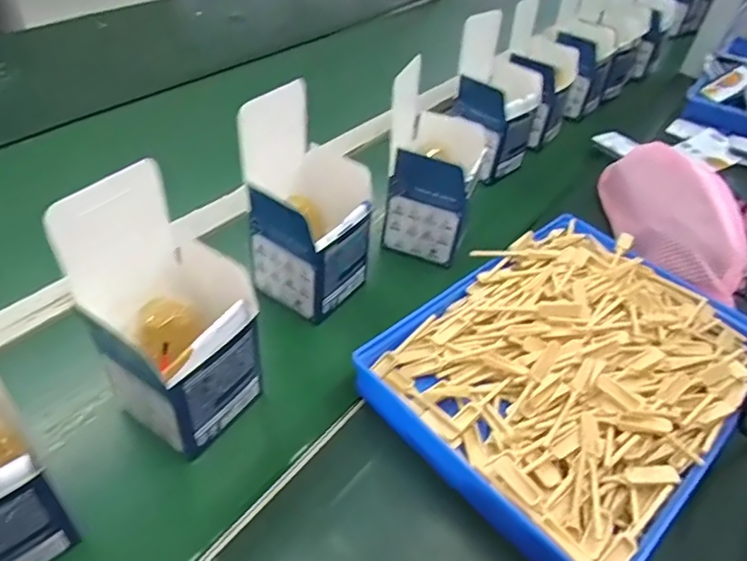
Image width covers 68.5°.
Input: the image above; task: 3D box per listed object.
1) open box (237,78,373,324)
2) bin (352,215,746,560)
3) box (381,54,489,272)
[{"bbox_3d":[-0.057,-0.062,0.486,0.097,0.170,0.100,33,49,24],"label":"open box"},{"bbox_3d":[0.169,0.064,0.463,0.308,0.054,0.231,-30,55,-32],"label":"bin"},{"bbox_3d":[0.058,-0.111,0.560,0.098,0.152,0.088,18,45,10],"label":"box"}]

